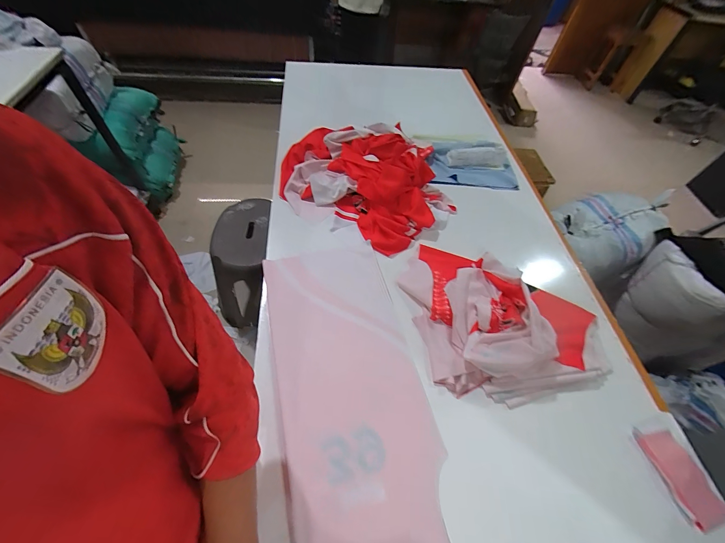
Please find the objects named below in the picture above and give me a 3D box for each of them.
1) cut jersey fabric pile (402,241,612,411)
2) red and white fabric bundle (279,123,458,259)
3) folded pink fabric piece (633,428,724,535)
[{"bbox_3d":[0.303,0.076,0.652,0.376,0.072,0.350,-6,56,-7],"label":"cut jersey fabric pile"},{"bbox_3d":[0.021,-0.294,0.860,0.507,0.112,0.422,29,59,16],"label":"red and white fabric bundle"},{"bbox_3d":[0.549,0.348,0.523,0.071,0.007,0.146,-13,57,-11],"label":"folded pink fabric piece"}]

